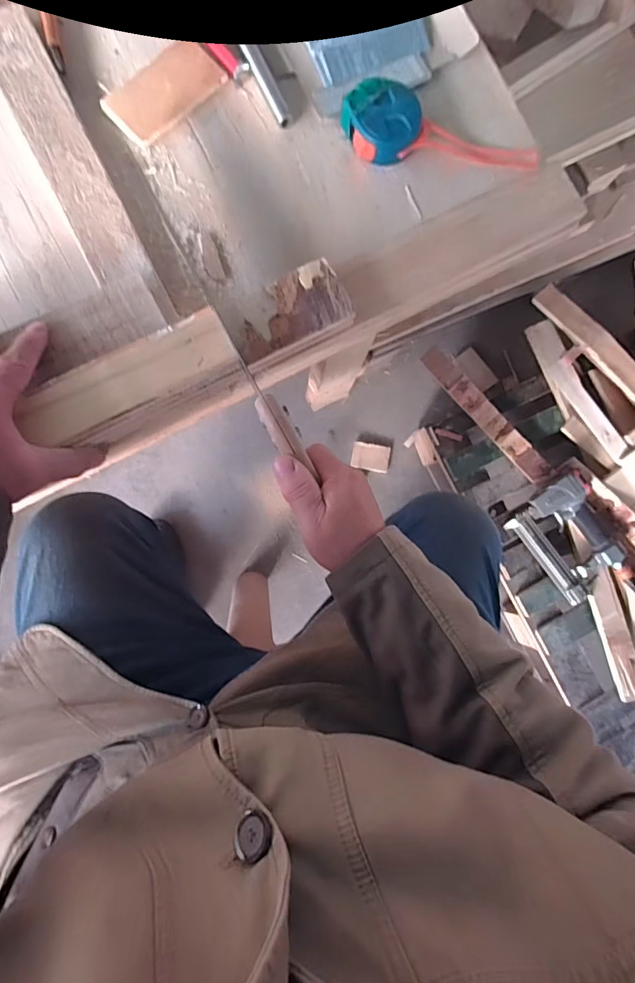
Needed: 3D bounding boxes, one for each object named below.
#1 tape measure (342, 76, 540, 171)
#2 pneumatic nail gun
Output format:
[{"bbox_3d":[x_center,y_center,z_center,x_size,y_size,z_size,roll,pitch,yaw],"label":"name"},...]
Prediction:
[{"bbox_3d":[0.121,-0.349,0.438,0.192,0.032,0.070,0,84,-3],"label":"tape measure"},{"bbox_3d":[0.492,0.089,0.879,0.156,0.072,0.212,-38,89,-6],"label":"pneumatic nail gun"}]

